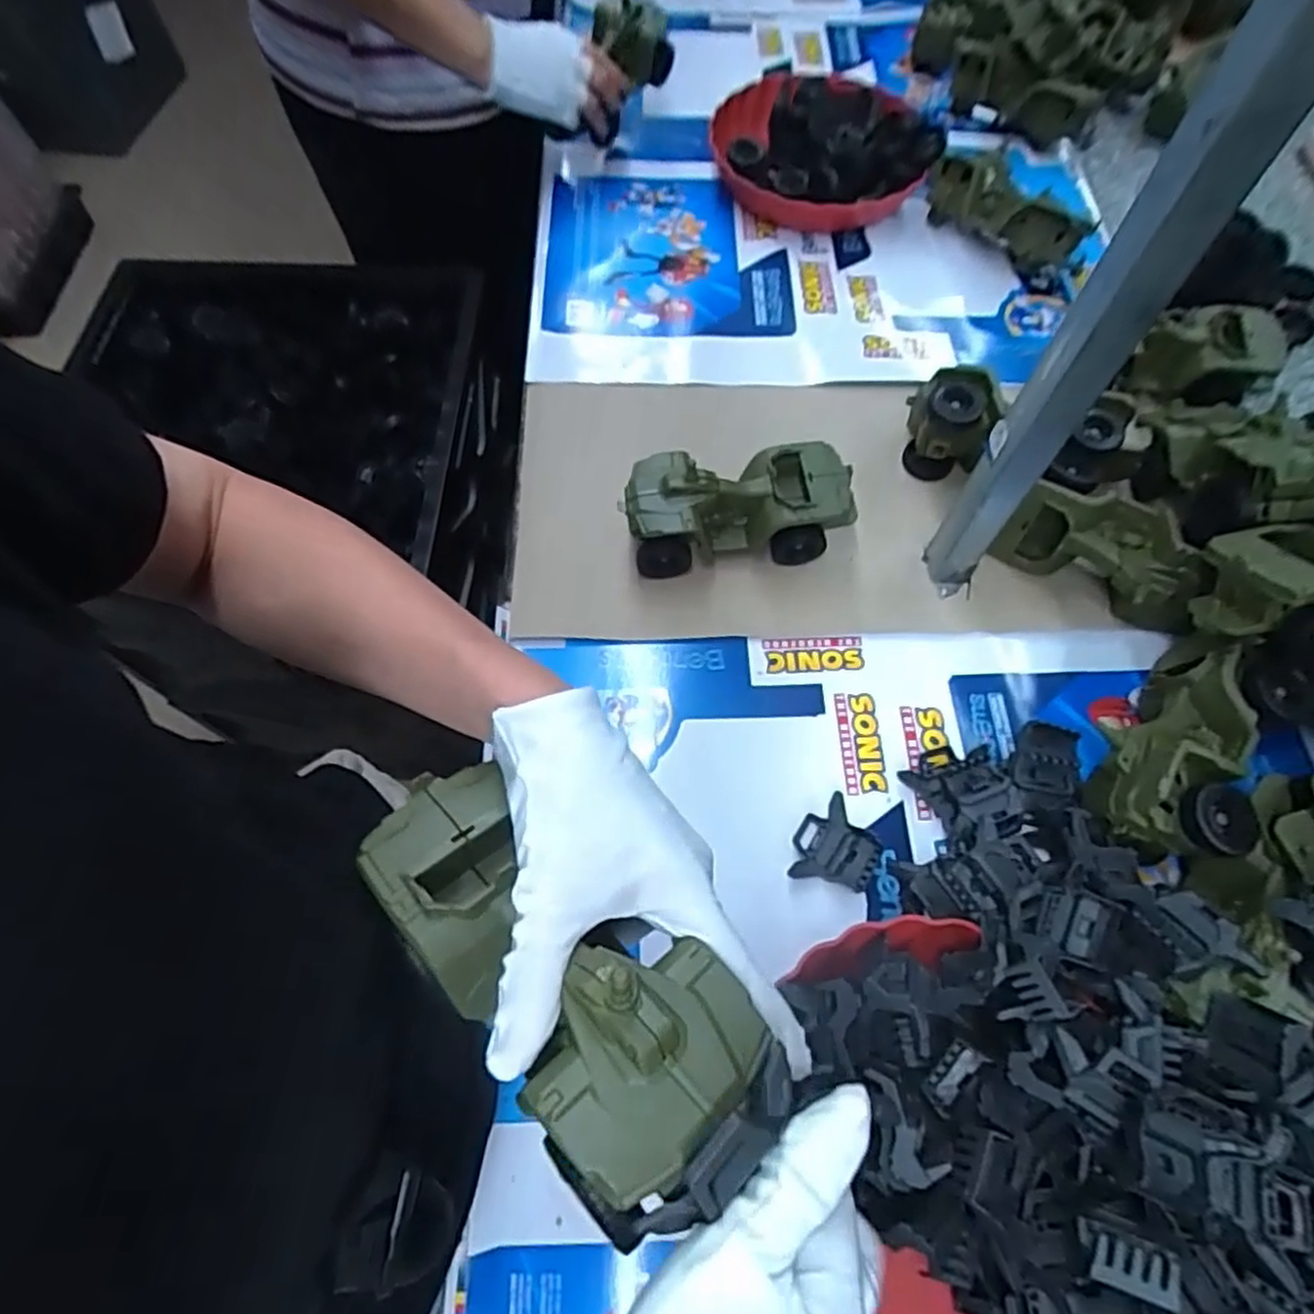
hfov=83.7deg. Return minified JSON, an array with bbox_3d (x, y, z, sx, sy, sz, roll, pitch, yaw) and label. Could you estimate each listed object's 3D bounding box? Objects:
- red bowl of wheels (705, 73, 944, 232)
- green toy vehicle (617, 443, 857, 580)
[{"bbox_3d":[0.181,-0.553,0.813,0.231,0.066,0.213,-5,64,-2],"label":"red bowl of wheels"},{"bbox_3d":[0.067,-0.120,0.603,0.187,0.074,0.078,-6,64,-3],"label":"green toy vehicle"}]

